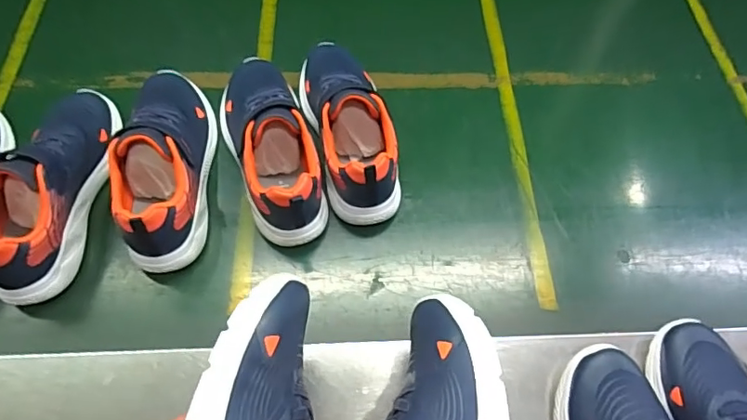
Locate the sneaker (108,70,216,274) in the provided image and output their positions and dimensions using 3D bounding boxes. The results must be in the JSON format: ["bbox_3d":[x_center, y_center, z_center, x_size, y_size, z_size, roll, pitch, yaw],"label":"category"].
[{"bbox_3d":[-0.241,-0.063,0.605,0.083,0.118,0.255,-4,64,-4],"label":"sneaker"}]

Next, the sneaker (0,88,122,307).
[{"bbox_3d":[-0.368,-0.036,0.583,0.081,0.096,0.271,3,63,0],"label":"sneaker"}]

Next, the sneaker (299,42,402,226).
[{"bbox_3d":[-0.032,-0.114,0.641,0.087,0.109,0.258,-14,65,-8],"label":"sneaker"}]

